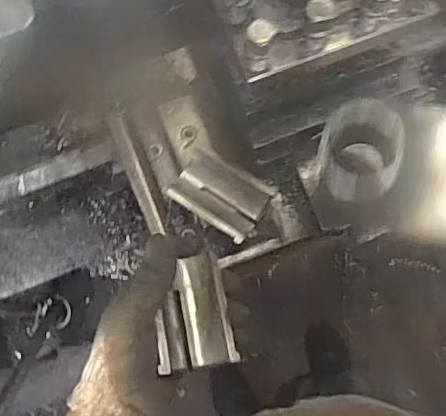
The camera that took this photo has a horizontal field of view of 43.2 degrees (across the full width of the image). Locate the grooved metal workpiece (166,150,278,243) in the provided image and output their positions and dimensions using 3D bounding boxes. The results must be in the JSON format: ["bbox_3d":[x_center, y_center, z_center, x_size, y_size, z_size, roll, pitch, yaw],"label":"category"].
[{"bbox_3d":[-0.002,-0.013,0.554,0.089,0.034,0.065,31,81,7],"label":"grooved metal workpiece"}]

